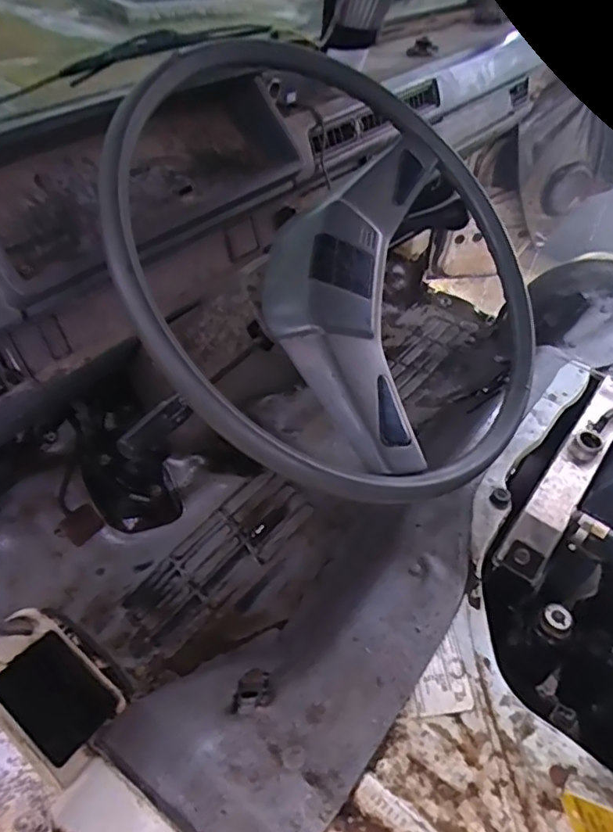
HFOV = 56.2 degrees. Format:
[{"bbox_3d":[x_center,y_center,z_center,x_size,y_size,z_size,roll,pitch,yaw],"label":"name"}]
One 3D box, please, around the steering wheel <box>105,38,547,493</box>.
[{"bbox_3d":[0.037,-0.134,0.466,0.382,0.102,0.409,8,66,-17],"label":"steering wheel"}]

